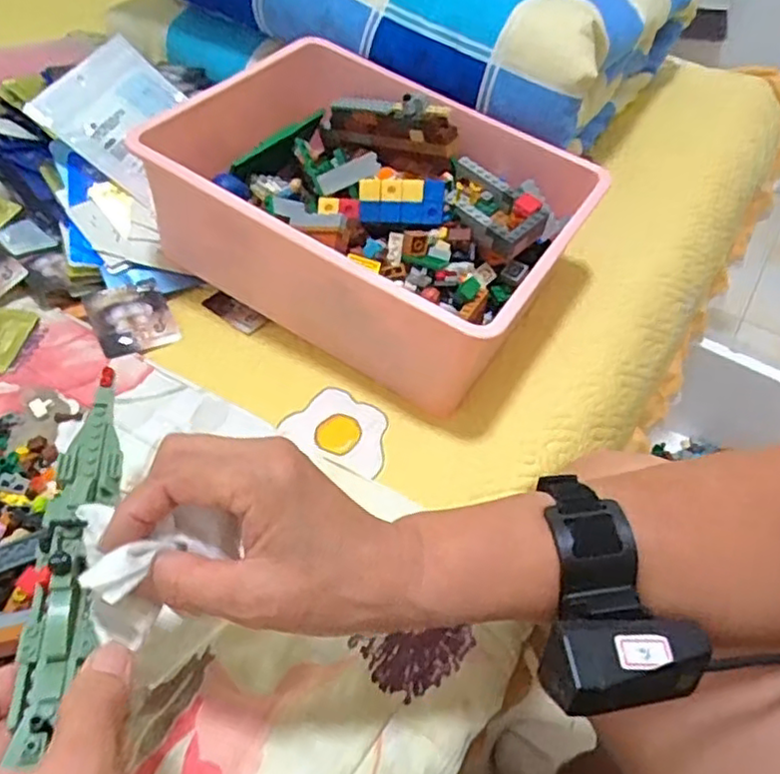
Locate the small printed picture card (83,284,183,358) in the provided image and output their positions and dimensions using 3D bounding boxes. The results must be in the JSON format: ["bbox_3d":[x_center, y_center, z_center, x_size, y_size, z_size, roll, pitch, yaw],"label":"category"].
[{"bbox_3d":[-0.206,-0.055,0.534,0.059,0.008,0.065,-19,66,-22],"label":"small printed picture card"}]

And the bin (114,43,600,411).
[{"bbox_3d":[-0.012,-0.145,0.550,0.310,0.125,0.241,26,52,17],"label":"bin"}]

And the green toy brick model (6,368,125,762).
[{"bbox_3d":[-0.142,0.061,0.302,0.029,0.022,0.194,-4,46,-8],"label":"green toy brick model"}]

